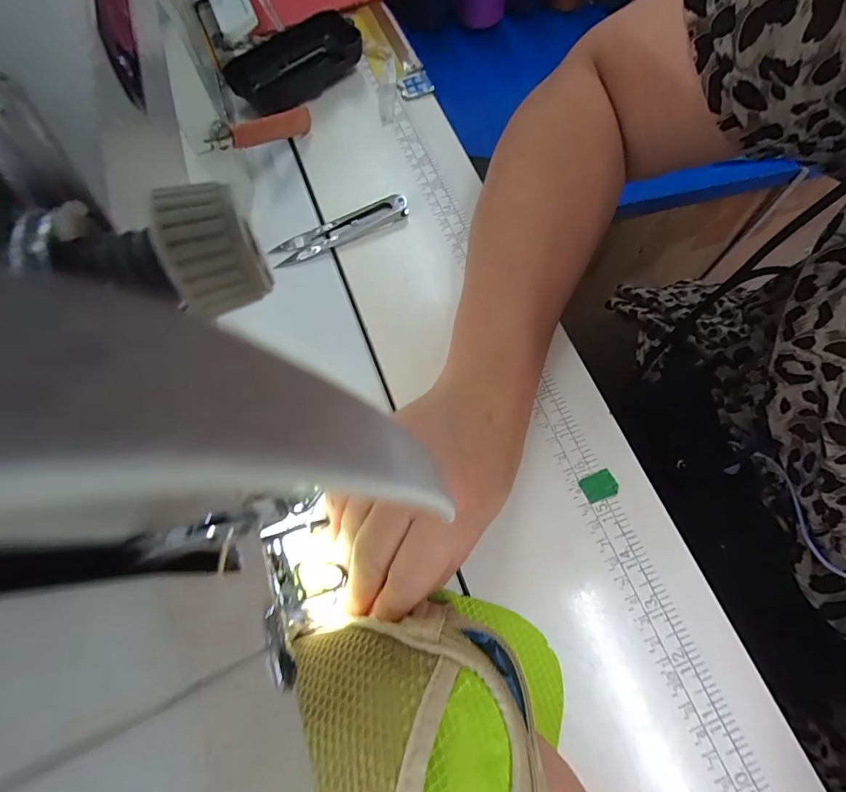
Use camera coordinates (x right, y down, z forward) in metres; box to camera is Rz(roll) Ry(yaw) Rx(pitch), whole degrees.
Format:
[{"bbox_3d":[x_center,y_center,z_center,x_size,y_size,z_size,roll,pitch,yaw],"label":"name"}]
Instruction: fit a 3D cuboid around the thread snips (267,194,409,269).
[{"bbox_3d":[-0.059,-0.119,0.308,0.100,0.010,0.022,-23,71,-7],"label":"thread snips"}]

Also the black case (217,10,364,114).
[{"bbox_3d":[-0.099,-0.269,0.349,0.111,0.025,0.051,-40,77,-15],"label":"black case"}]

